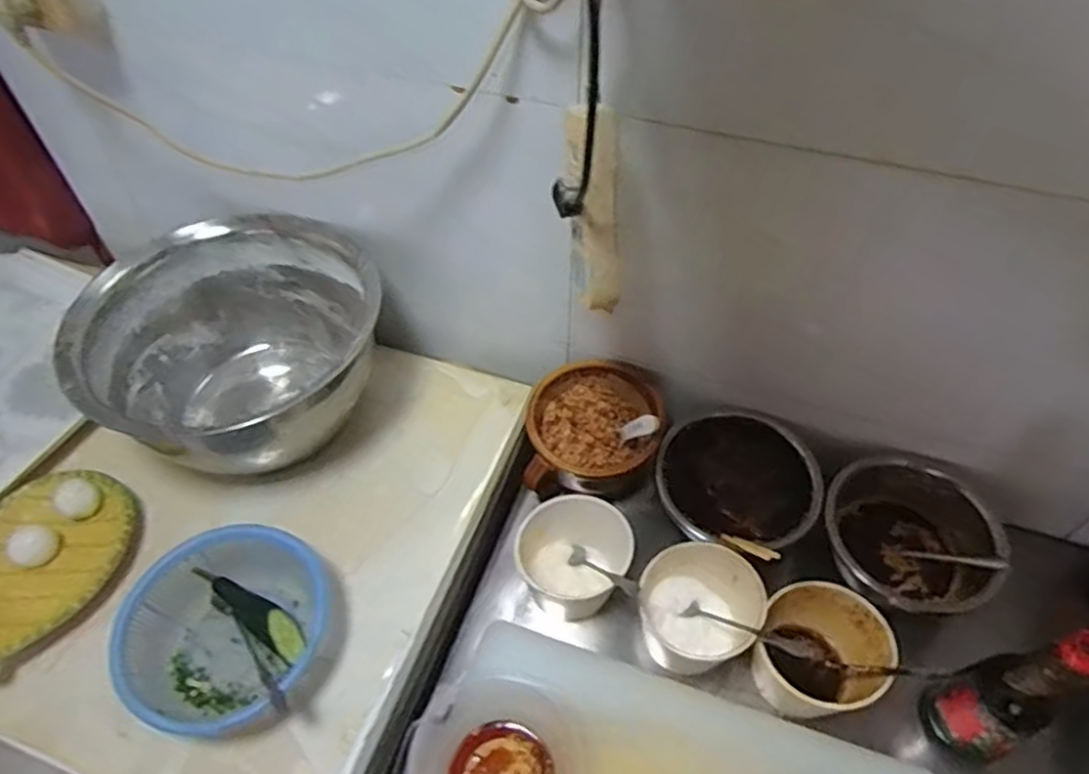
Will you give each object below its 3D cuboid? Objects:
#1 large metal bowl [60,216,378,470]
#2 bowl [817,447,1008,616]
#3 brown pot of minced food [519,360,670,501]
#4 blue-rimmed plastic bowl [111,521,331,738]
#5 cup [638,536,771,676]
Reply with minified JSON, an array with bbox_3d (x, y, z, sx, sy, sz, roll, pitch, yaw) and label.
[{"bbox_3d":[-0.327,-0.037,0.793,0.298,0.190,0.277,-1,52,1],"label":"large metal bowl"},{"bbox_3d":[0.382,0.158,0.747,0.172,0.083,0.152,21,55,17],"label":"bowl"},{"bbox_3d":[0.055,0.054,0.815,0.144,0.124,0.133,-1,52,1],"label":"brown pot of minced food"},{"bbox_3d":[-0.286,0.222,0.643,0.173,0.072,0.181,-1,52,1],"label":"blue-rimmed plastic bowl"},{"bbox_3d":[0.151,0.220,0.717,0.110,0.108,0.109,-1,52,1],"label":"cup"}]

